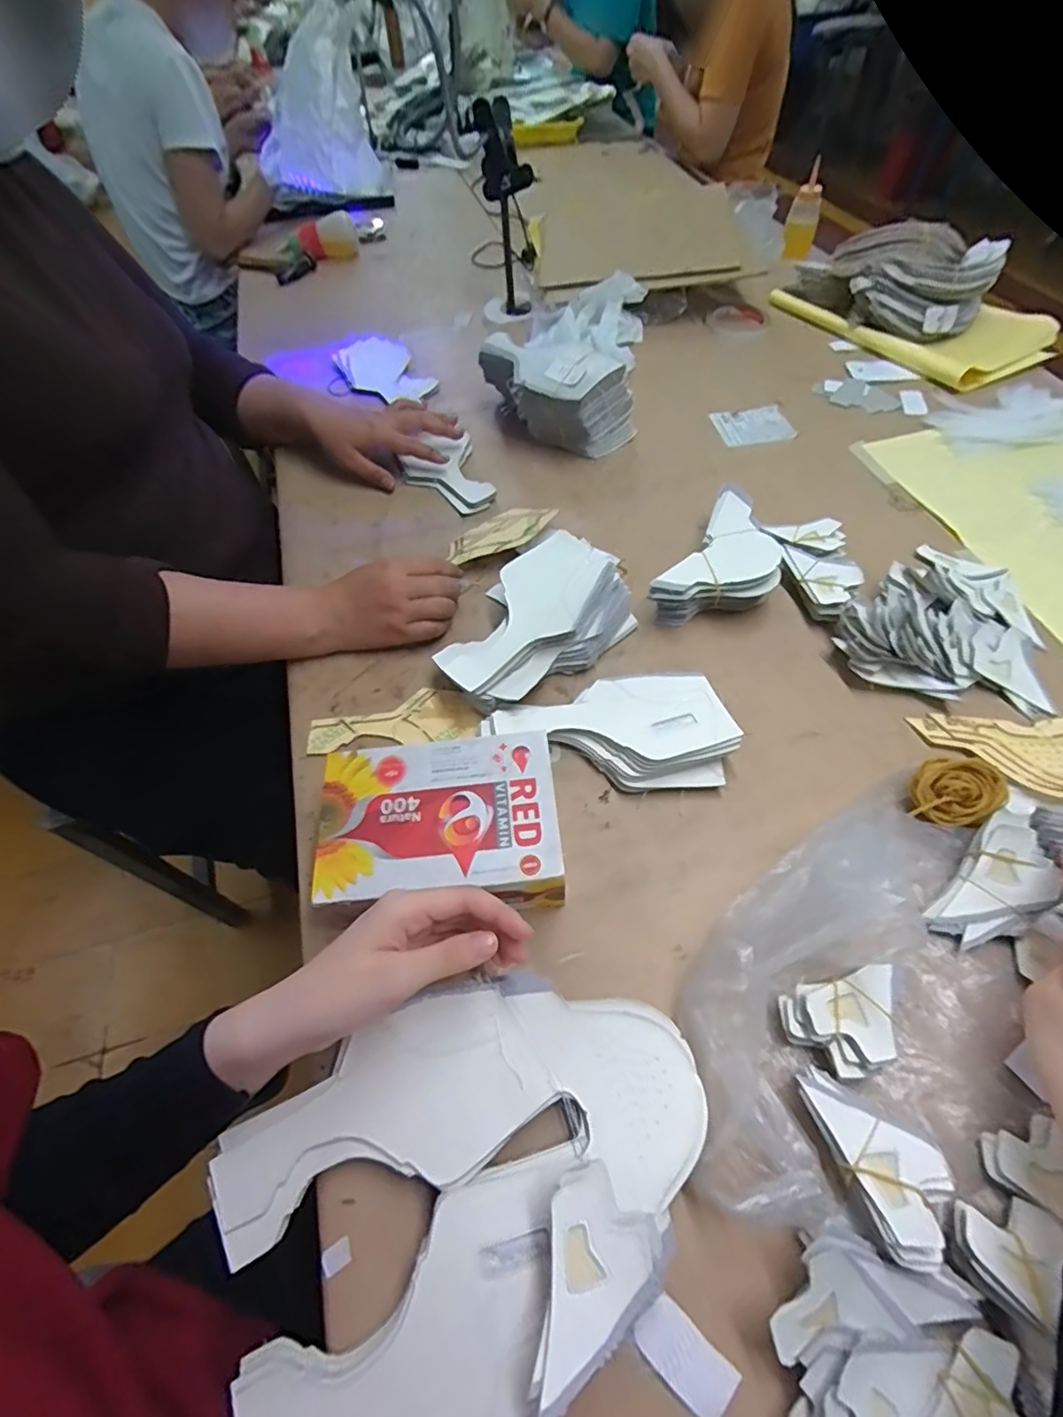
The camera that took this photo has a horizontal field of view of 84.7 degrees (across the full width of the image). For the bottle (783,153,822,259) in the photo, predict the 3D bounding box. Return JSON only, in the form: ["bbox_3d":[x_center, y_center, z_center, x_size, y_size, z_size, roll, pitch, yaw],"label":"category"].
[{"bbox_3d":[0.435,-0.793,0.929,0.046,0.133,0.035,14,21,13],"label":"bottle"}]

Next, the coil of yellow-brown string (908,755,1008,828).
[{"bbox_3d":[0.300,0.061,0.417,0.050,0.043,0.040,14,60,13],"label":"coil of yellow-brown string"}]

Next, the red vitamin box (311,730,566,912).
[{"bbox_3d":[-0.060,0.087,0.414,0.156,0.068,0.108,-7,57,0],"label":"red vitamin box"}]

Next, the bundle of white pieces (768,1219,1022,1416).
[{"bbox_3d":[0.171,0.305,0.273,0.110,0.026,0.089,-2,57,3],"label":"bundle of white pieces"}]

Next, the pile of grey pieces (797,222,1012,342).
[{"bbox_3d":[0.488,-0.566,0.779,0.230,0.094,0.126,10,59,11],"label":"pile of grey pieces"}]

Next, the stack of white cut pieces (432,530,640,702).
[{"bbox_3d":[0.002,-0.075,0.524,0.182,0.049,0.110,-41,63,-20],"label":"stack of white cut pieces"}]

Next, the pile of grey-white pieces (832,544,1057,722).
[{"bbox_3d":[0.379,-0.070,0.503,0.191,0.039,0.160,-38,62,-18],"label":"pile of grey-white pieces"}]

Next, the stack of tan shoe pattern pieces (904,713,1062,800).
[{"bbox_3d":[0.389,0.034,0.446,0.154,0.017,0.080,-2,57,4],"label":"stack of tan shoe pattern pieces"}]

